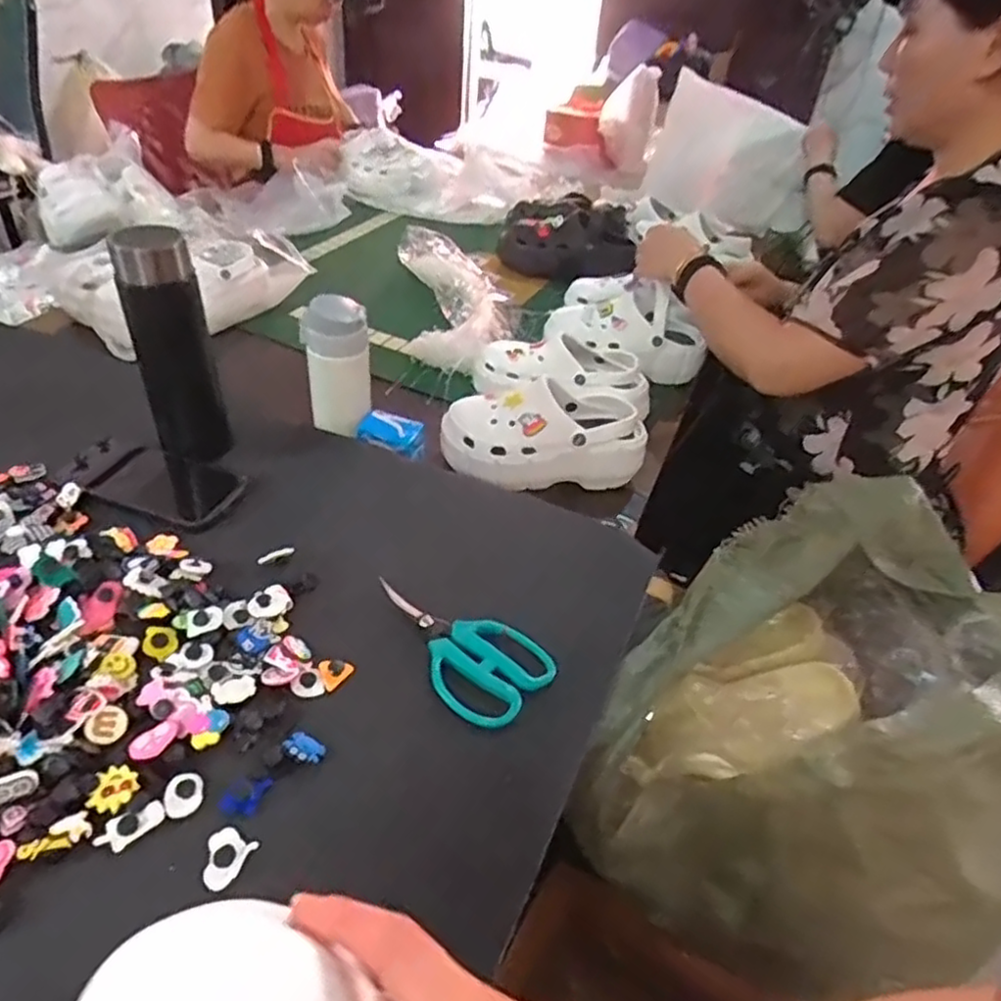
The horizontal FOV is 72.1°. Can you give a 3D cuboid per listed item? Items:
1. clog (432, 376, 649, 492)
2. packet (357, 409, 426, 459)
[{"bbox_3d":[0.055,-0.088,0.866,0.255,0.093,0.113,0,39,-8],"label":"clog"},{"bbox_3d":[-0.120,-0.074,0.768,0.075,0.022,0.043,20,74,-4],"label":"packet"}]

